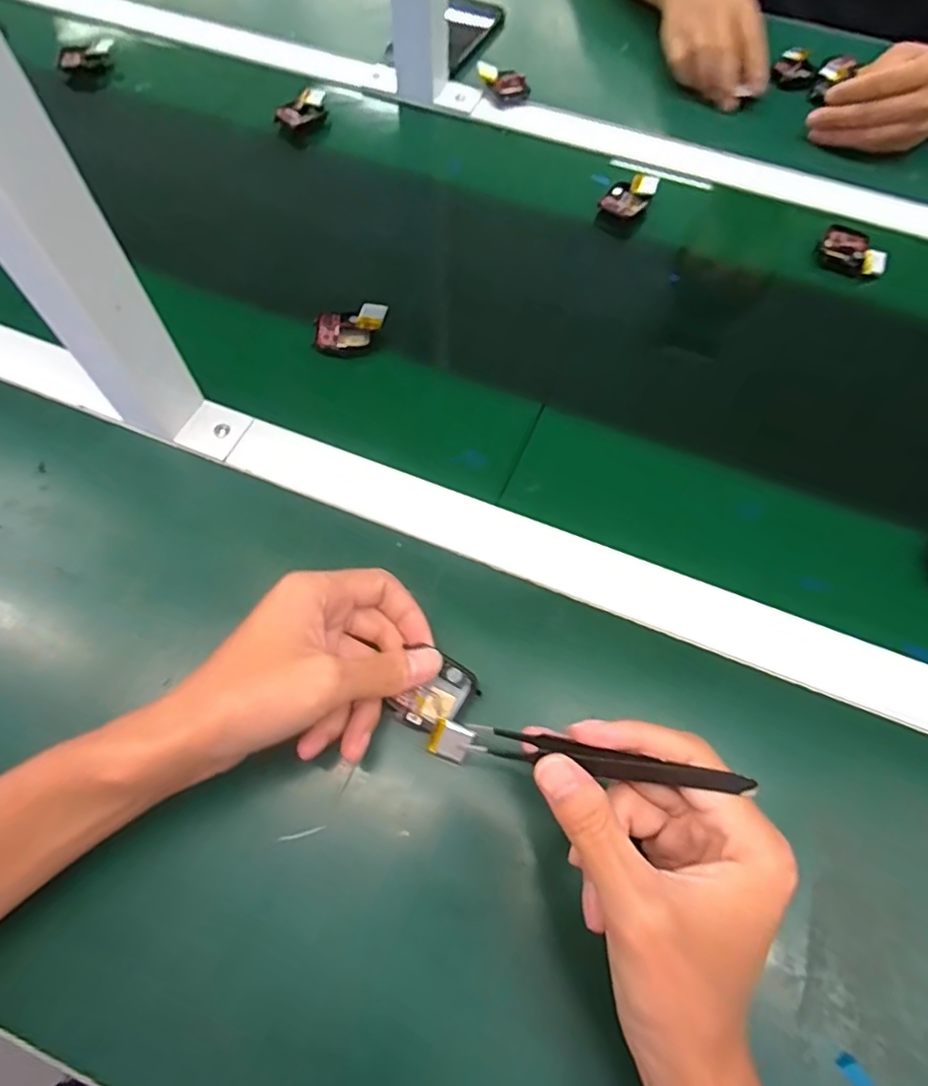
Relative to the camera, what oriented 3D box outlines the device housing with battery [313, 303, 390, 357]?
[{"bbox_3d":[-0.085,-0.161,0.451,0.056,0.016,0.034,-9,64,-7],"label":"device housing with battery"}]

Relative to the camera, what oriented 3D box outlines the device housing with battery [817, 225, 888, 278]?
[{"bbox_3d":[0.331,-0.247,0.507,0.052,0.018,0.040,27,65,11],"label":"device housing with battery"}]

